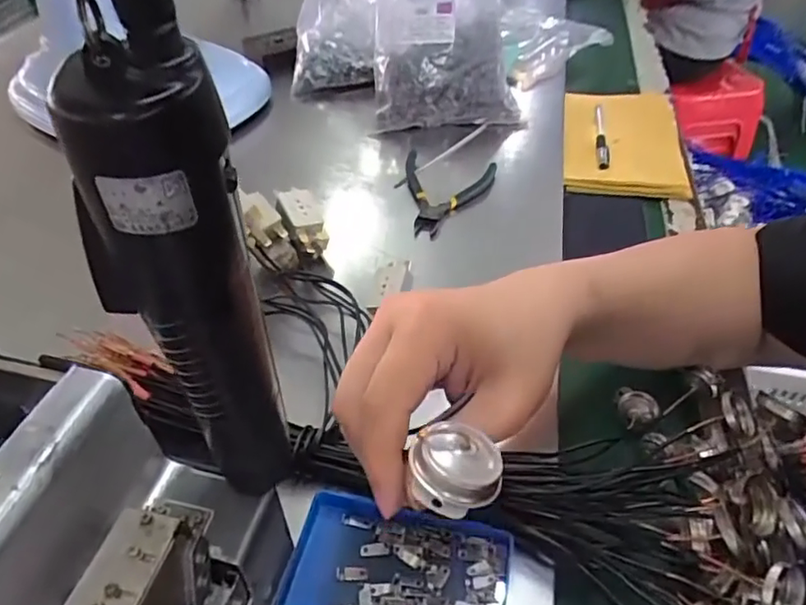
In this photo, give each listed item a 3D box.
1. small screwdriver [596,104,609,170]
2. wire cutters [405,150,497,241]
[{"bbox_3d":[0.222,-0.186,0.666,0.012,0.015,0.143,8,45,7],"label":"small screwdriver"},{"bbox_3d":[0.043,-0.107,0.570,0.088,0.019,0.125,6,45,5],"label":"wire cutters"}]

